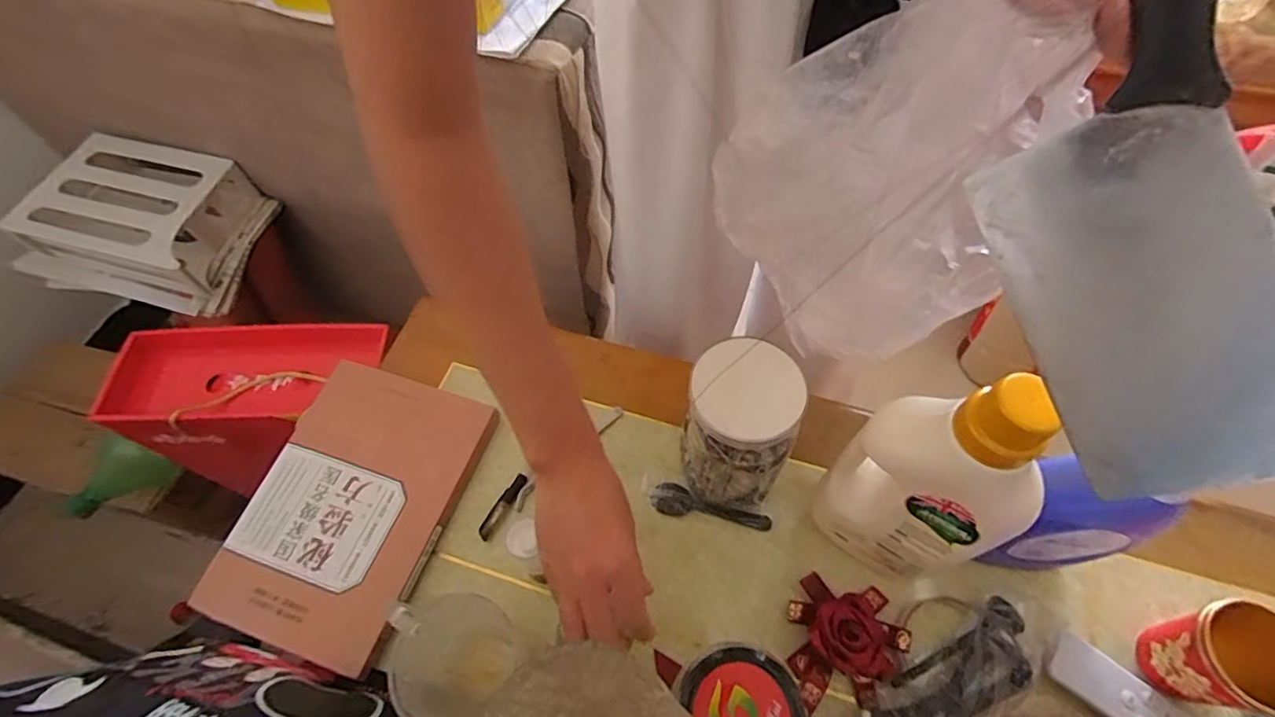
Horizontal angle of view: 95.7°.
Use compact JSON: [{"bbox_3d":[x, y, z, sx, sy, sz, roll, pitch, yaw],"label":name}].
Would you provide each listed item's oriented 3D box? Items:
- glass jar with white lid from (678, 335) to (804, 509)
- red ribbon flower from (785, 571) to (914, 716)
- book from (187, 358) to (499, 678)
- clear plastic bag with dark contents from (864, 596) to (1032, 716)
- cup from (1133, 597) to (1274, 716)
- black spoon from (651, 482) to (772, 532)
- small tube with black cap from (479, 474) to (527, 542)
[{"bbox_3d":[0.078,0.059,0.466,0.081,0.138,0.087,-1,60,1],"label":"glass jar with white lid"},{"bbox_3d":[0.162,0.214,0.435,0.086,0.036,0.088,6,60,5],"label":"red ribbon flower"},{"bbox_3d":[-0.250,0.122,0.508,0.168,0.017,0.235,16,61,11],"label":"book"},{"bbox_3d":[0.227,0.241,0.422,0.147,0.034,0.045,-30,63,-15],"label":"clear plastic bag with dark contents"},{"bbox_3d":[0.404,0.209,0.400,0.060,0.091,0.065,-1,60,1],"label":"cup"},{"bbox_3d":[0.063,0.135,0.506,0.103,0.007,0.027,17,61,11],"label":"black spoon"},{"bbox_3d":[-0.120,0.131,0.512,0.013,0.006,0.063,26,64,16],"label":"small tube with black cap"}]

